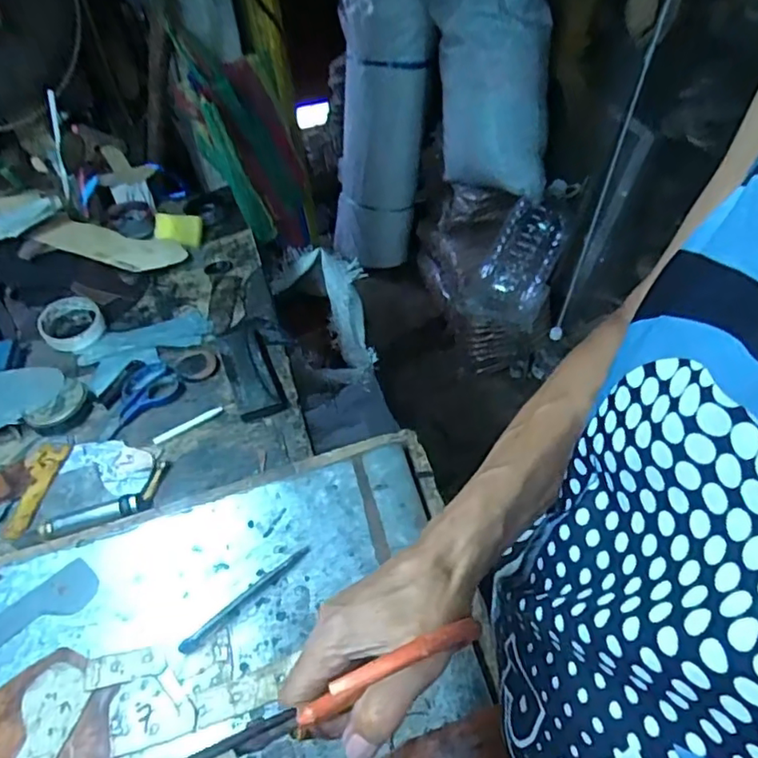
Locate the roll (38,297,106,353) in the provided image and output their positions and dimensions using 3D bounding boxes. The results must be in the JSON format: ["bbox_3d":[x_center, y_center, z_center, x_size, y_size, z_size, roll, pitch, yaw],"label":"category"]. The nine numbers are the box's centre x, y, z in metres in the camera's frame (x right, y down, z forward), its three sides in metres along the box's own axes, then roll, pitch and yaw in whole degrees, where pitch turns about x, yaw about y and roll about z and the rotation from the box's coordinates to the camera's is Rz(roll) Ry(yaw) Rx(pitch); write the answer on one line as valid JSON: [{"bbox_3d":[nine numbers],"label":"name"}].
[{"bbox_3d":[-0.452,-0.082,0.852,0.085,0.022,0.090,0,54,0],"label":"roll"}]

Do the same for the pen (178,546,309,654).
[{"bbox_3d":[-0.117,0.191,0.512,0.130,0.008,0.012,-36,62,-23],"label":"pen"}]

